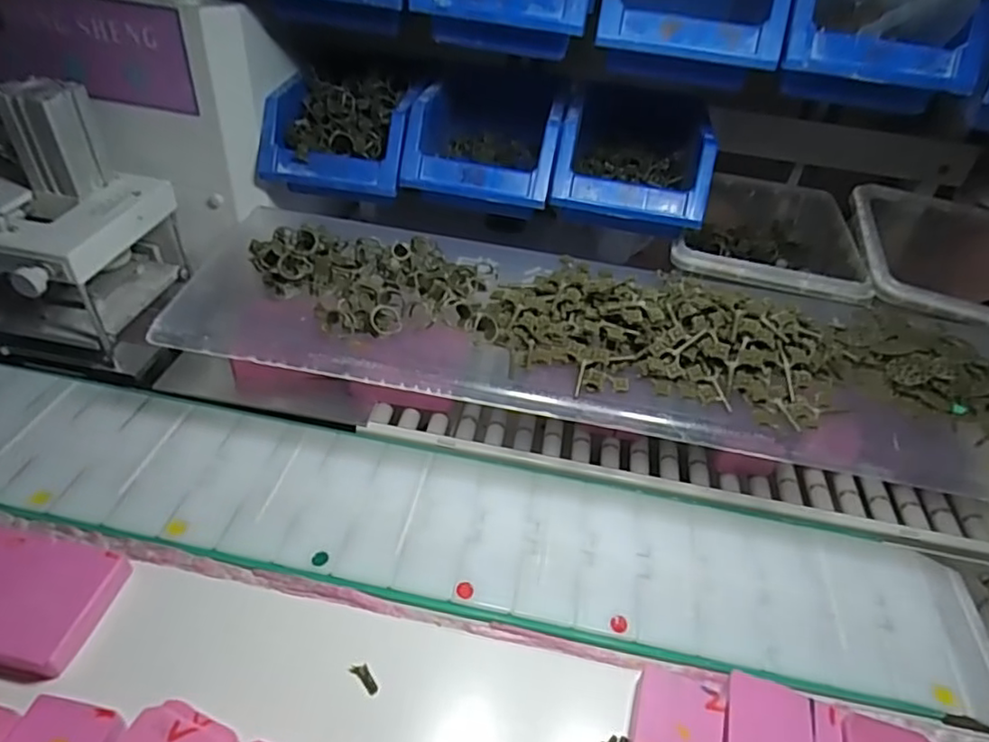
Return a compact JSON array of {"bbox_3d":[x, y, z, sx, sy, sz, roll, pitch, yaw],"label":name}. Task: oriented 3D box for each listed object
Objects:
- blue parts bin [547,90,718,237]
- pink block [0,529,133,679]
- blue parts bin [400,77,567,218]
[{"bbox_3d":[0.120,-0.188,0.543,0.123,0.063,0.151,11,42,5],"label":"blue parts bin"},{"bbox_3d":[-0.268,0.126,0.350,0.089,0.015,0.067,10,42,4],"label":"pink block"},{"bbox_3d":[-0.004,-0.214,0.561,0.121,0.068,0.183,9,42,2],"label":"blue parts bin"}]

